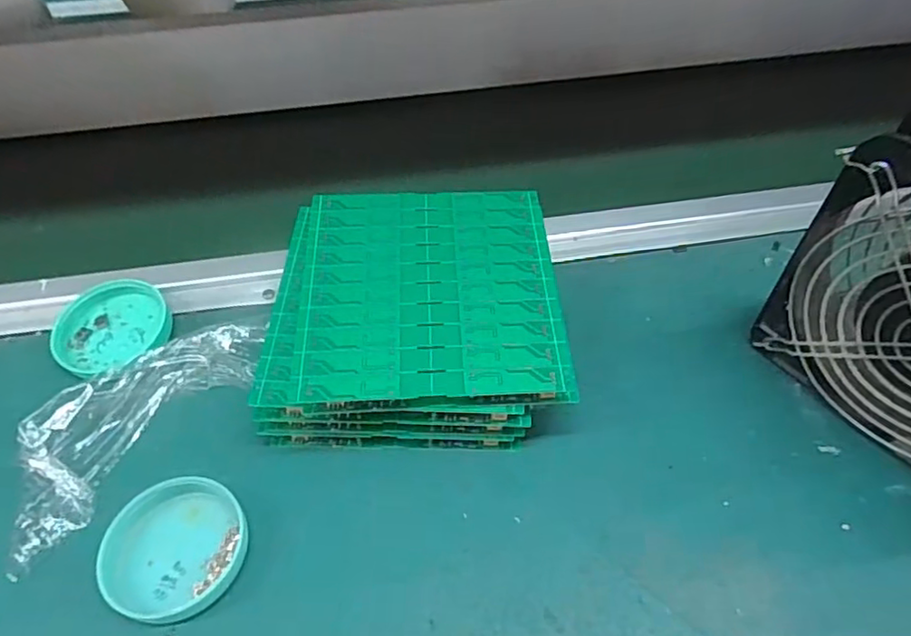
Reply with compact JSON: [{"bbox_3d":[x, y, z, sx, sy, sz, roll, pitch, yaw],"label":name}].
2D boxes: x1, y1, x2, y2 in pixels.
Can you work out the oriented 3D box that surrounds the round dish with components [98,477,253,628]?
[{"bbox_3d":[-0.134,0.109,0.285,0.062,0.013,0.062,0,51,0],"label":"round dish with components"}]

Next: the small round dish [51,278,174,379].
[{"bbox_3d":[-0.212,0.006,0.364,0.067,0.014,0.068,0,51,0],"label":"small round dish"}]

